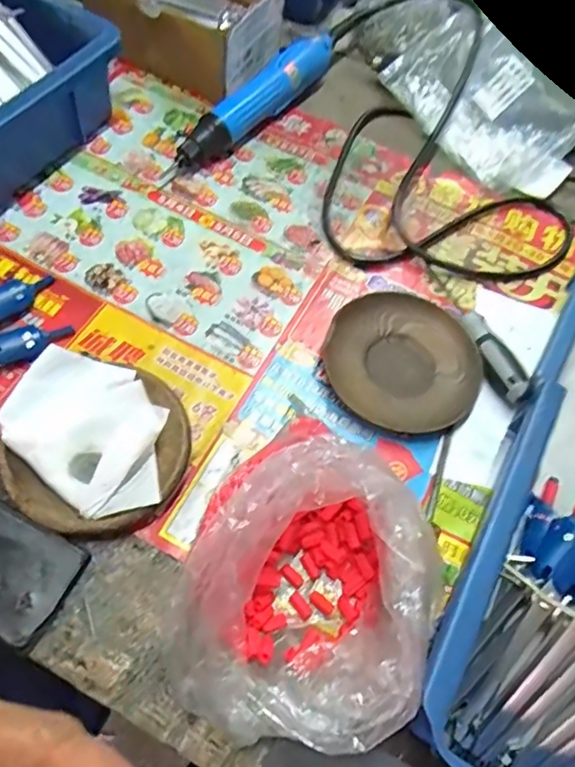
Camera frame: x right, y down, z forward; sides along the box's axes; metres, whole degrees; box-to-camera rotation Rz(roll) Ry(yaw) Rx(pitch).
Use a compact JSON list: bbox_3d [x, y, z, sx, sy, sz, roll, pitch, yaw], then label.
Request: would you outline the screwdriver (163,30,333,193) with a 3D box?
[{"bbox_3d":[-0.030,-0.256,0.491,0.029,0.042,0.216,35,64,12],"label":"screwdriver"}]

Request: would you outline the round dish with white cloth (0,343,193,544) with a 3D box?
[{"bbox_3d":[-0.119,0.035,0.331,0.111,0.034,0.108,3,62,-5],"label":"round dish with white cloth"}]

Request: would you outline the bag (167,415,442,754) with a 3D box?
[{"bbox_3d":[0.010,0.114,0.281,0.130,0.087,0.145,27,63,8],"label":"bag"}]

